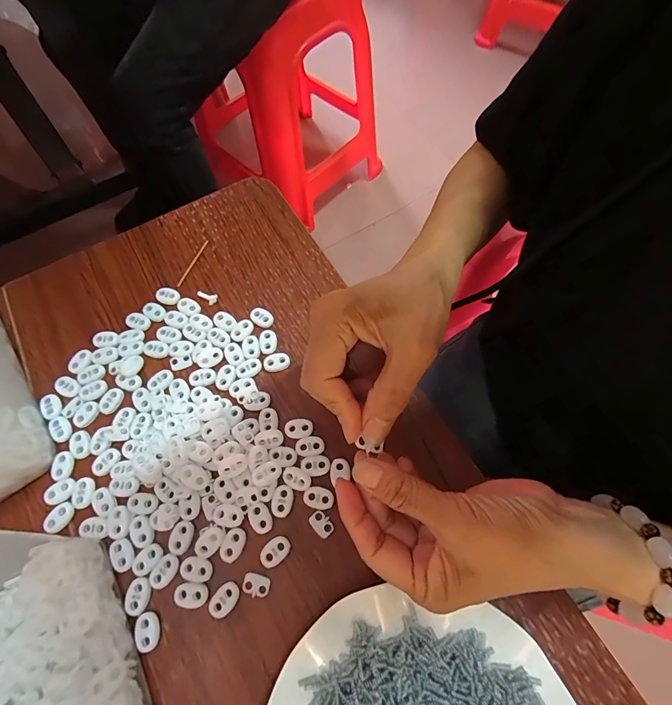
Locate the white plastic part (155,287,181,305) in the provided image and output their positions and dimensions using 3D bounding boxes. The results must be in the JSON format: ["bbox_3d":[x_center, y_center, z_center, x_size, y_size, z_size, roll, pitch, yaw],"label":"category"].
[{"bbox_3d":[-0.158,-0.054,0.356,0.023,0.004,0.015,24,70,10],"label":"white plastic part"}]

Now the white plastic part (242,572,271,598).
[{"bbox_3d":[-0.056,0.164,0.268,0.019,0.004,0.014,15,68,7],"label":"white plastic part"}]

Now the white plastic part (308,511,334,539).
[{"bbox_3d":[-0.011,0.127,0.282,0.014,0.004,0.018,-41,73,-15],"label":"white plastic part"}]

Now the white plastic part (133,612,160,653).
[{"bbox_3d":[-0.128,0.189,0.258,0.015,0.004,0.023,-12,68,-4],"label":"white plastic part"}]

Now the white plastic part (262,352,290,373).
[{"bbox_3d":[-0.052,0.009,0.333,0.023,0.004,0.015,-18,68,-7],"label":"white plastic part"}]

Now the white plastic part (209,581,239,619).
[{"bbox_3d":[-0.078,0.171,0.263,0.016,0.004,0.023,38,73,15],"label":"white plastic part"}]

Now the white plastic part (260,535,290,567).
[{"bbox_3d":[-0.044,0.143,0.274,0.022,0.004,0.016,-34,71,-13],"label":"white plastic part"}]

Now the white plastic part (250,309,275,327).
[{"bbox_3d":[-0.068,-0.032,0.349,0.021,0.009,0.014,30,71,12],"label":"white plastic part"}]

